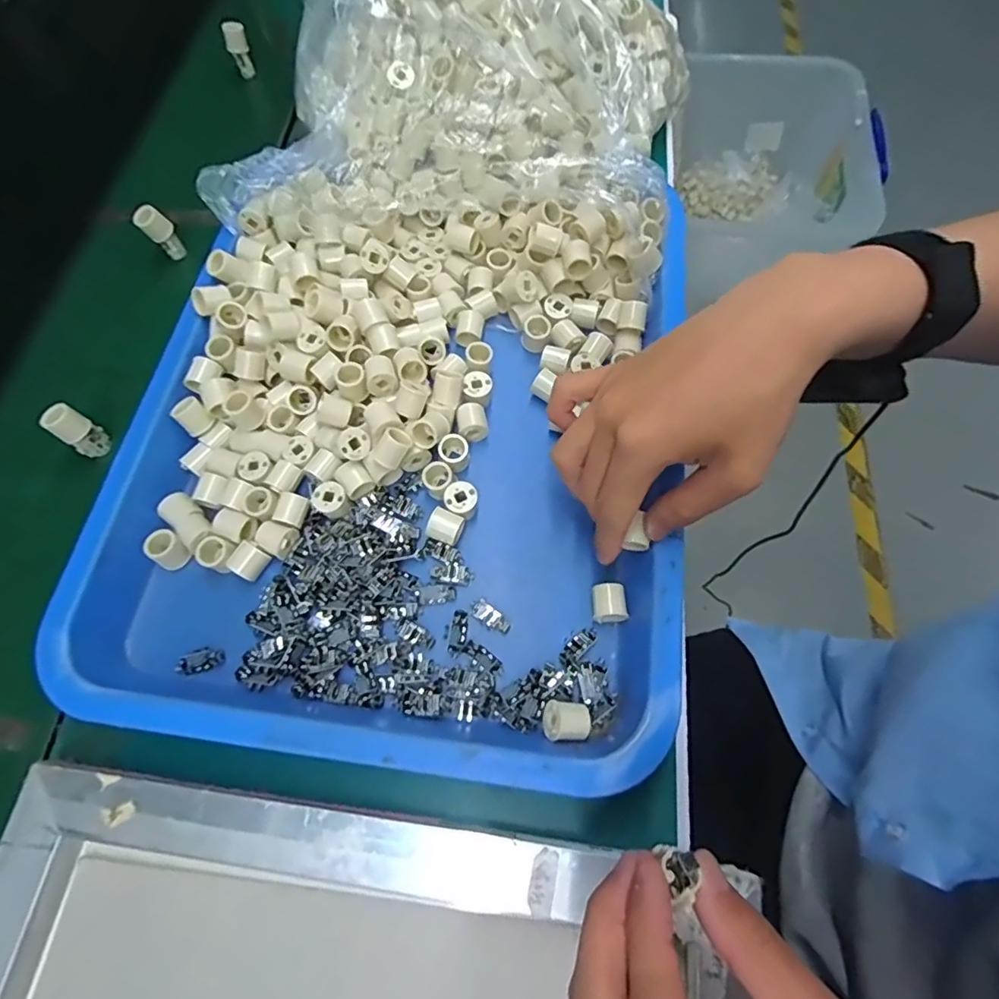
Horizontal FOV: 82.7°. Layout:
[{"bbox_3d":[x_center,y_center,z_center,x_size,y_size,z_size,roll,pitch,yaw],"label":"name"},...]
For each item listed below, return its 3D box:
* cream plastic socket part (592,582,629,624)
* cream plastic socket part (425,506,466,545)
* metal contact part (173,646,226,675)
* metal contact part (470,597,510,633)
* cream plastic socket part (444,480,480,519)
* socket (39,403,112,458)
[{"bbox_3d":[0.063,0.060,0.329,0.020,0.017,0.021,-1,66,2],"label":"cream plastic socket part"},{"bbox_3d":[-0.033,0.017,0.346,0.019,0.015,0.019,20,69,11],"label":"cream plastic socket part"},{"bbox_3d":[-0.173,0.093,0.328,0.028,0.004,0.014,-14,66,-3],"label":"metal contact part"},{"bbox_3d":[-0.005,0.069,0.333,0.025,0.005,0.011,34,72,16],"label":"metal contact part"},{"bbox_3d":[-0.023,0.002,0.353,0.020,0.020,0.020,-1,66,2],"label":"cream plastic socket part"},{"bbox_3d":[-0.283,-0.046,0.381,0.018,0.038,0.021,29,71,14],"label":"socket"}]

